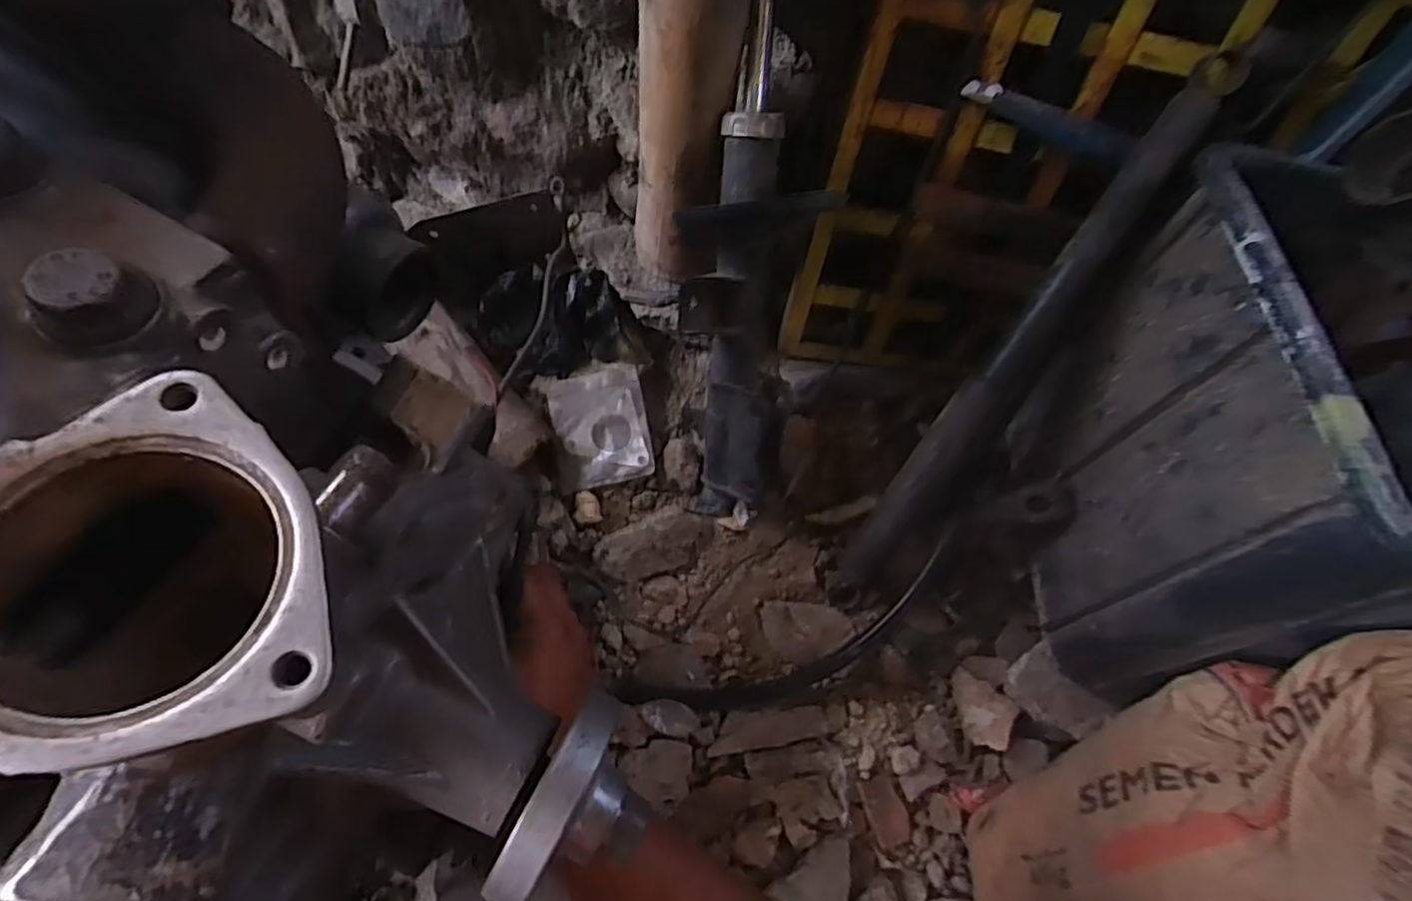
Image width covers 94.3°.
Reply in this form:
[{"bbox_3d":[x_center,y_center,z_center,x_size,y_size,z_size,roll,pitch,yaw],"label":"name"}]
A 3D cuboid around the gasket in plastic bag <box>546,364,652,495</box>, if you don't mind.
[{"bbox_3d":[-0.123,-0.030,0.771,0.107,0.012,0.142,-12,75,-1],"label":"gasket in plastic bag"}]

